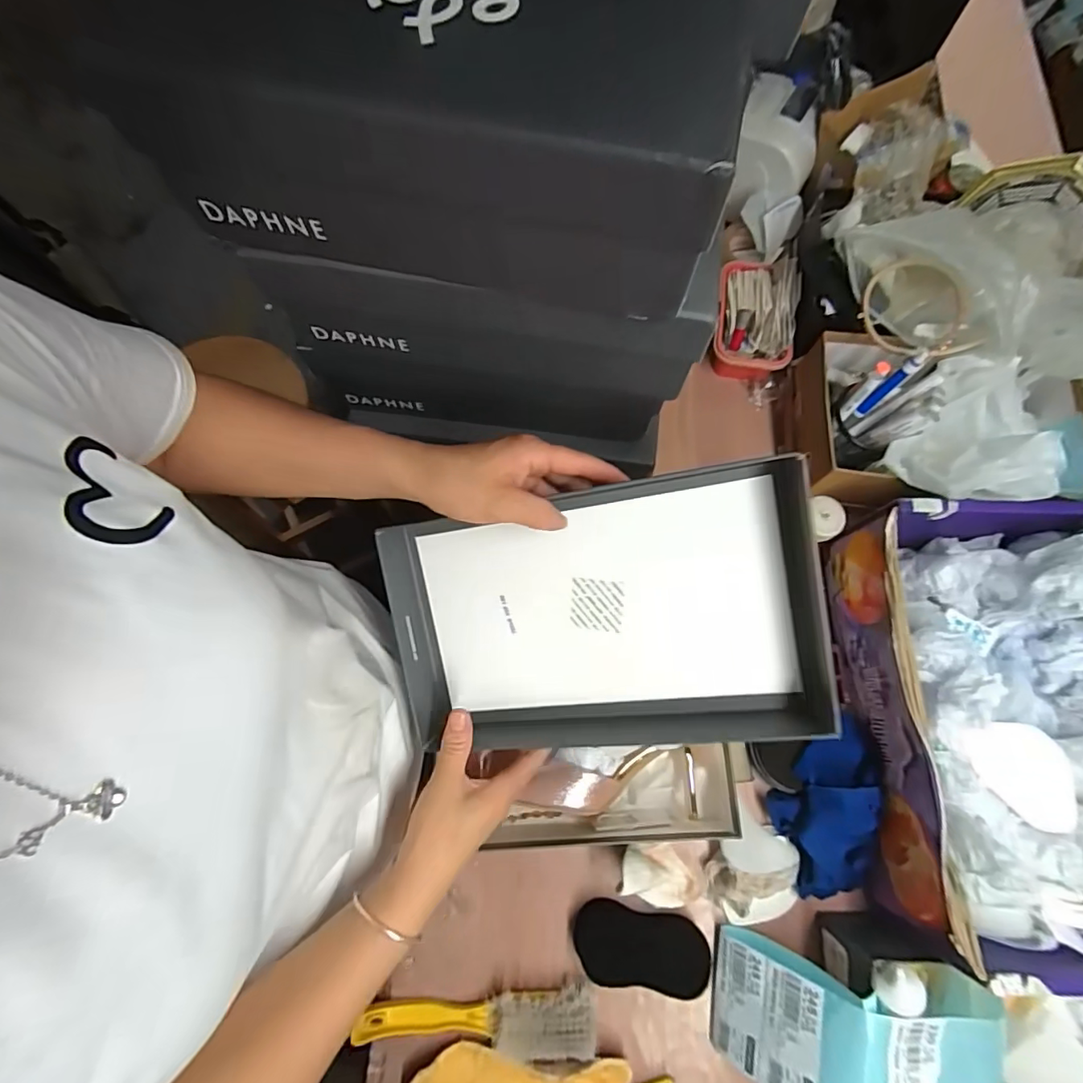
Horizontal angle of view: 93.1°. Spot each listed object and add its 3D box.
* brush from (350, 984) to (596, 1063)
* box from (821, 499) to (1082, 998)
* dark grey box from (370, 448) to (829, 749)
[{"bbox_3d":[-0.062,0.471,0.492,0.226,0.027,0.052,-5,74,-1],"label":"brush"},{"bbox_3d":[0.492,0.167,0.496,0.315,0.148,0.401,1,74,1],"label":"box"},{"bbox_3d":[0.038,0.058,0.386,0.313,0.043,0.191,-10,94,15],"label":"dark grey box"}]

